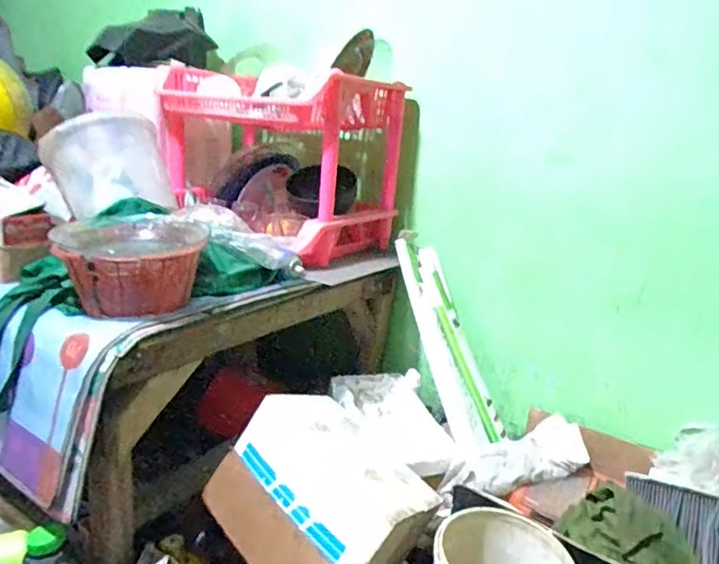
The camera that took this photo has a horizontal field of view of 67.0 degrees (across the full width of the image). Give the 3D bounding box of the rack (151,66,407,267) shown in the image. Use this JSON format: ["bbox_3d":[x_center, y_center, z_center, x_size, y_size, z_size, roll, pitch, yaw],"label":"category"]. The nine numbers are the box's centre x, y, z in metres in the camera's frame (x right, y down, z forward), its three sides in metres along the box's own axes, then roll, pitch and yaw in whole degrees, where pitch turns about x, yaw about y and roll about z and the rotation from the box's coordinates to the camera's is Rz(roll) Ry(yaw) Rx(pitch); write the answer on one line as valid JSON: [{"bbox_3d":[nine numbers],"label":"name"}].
[{"bbox_3d":[-0.164,-0.258,1.174,0.423,0.337,0.346,15,18,33],"label":"rack"}]

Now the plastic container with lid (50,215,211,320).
[{"bbox_3d":[-0.324,-0.026,0.784,0.190,0.105,0.195,-2,17,-24],"label":"plastic container with lid"}]

